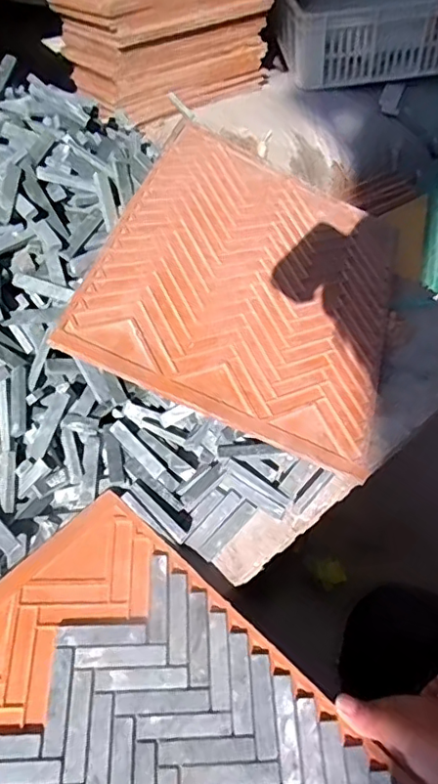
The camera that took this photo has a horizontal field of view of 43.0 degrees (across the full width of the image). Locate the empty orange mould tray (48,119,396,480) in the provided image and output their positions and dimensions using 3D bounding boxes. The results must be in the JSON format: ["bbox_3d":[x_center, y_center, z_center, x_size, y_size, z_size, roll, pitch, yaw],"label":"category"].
[{"bbox_3d":[0.041,-0.111,0.557,0.290,0.007,0.333,24,59,-8],"label":"empty orange mould tray"}]

